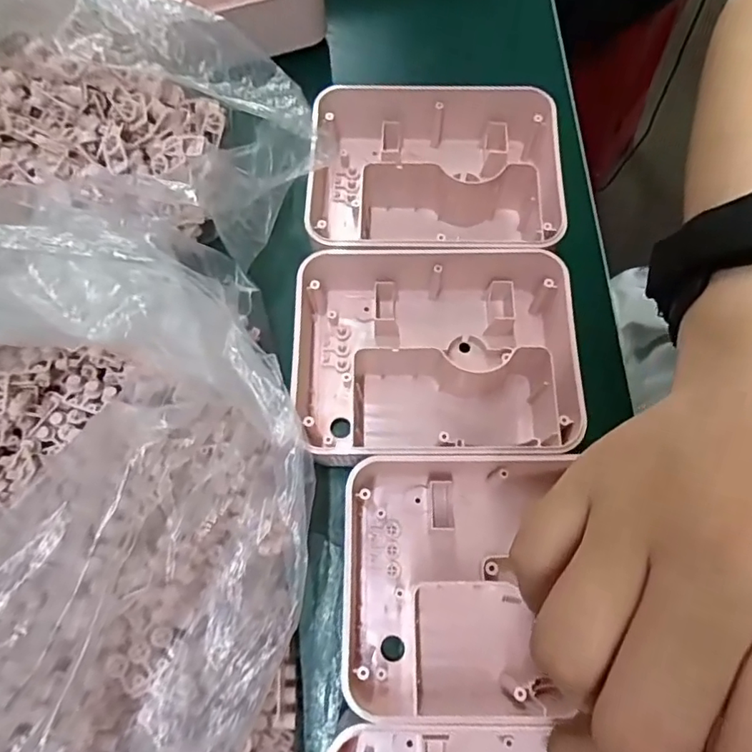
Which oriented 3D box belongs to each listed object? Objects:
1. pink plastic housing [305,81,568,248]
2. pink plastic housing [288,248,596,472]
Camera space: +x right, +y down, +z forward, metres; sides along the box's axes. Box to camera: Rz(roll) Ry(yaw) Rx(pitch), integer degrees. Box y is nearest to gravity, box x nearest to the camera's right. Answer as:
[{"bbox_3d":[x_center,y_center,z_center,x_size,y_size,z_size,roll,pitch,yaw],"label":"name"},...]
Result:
[{"bbox_3d":[0.030,-0.109,0.292,0.128,0.038,0.107,1,72,1],"label":"pink plastic housing"},{"bbox_3d":[0.026,-0.012,0.259,0.130,0.036,0.103,-2,72,1],"label":"pink plastic housing"}]

